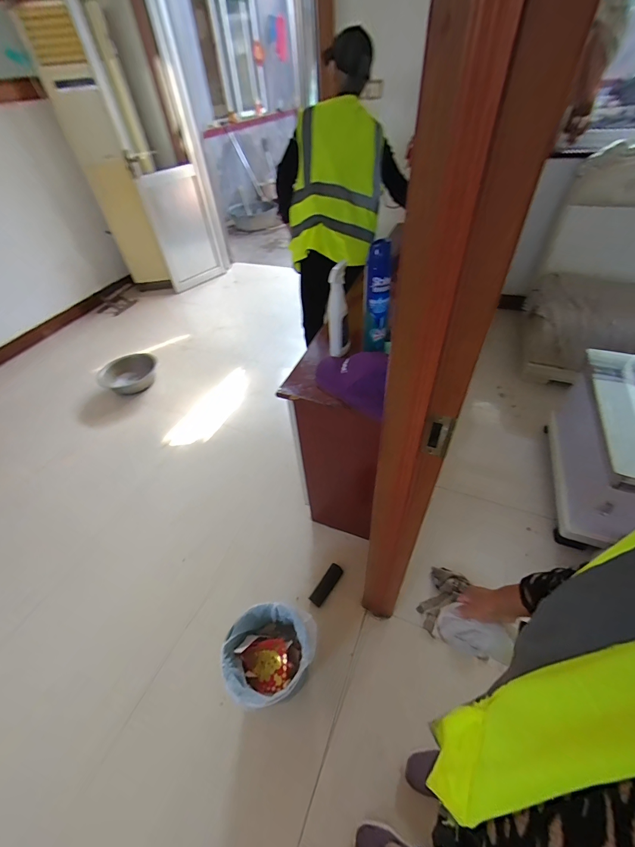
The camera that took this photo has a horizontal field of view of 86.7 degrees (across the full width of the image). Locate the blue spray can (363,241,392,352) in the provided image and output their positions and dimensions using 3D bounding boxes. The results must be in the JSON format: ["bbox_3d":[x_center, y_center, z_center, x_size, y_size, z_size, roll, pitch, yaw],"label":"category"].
[{"bbox_3d":[0.153,-0.315,0.866,0.061,0.272,0.069,1,47,6],"label":"blue spray can"}]

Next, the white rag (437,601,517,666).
[{"bbox_3d":[0.290,0.387,0.621,0.120,0.105,0.053,27,55,27],"label":"white rag"}]

